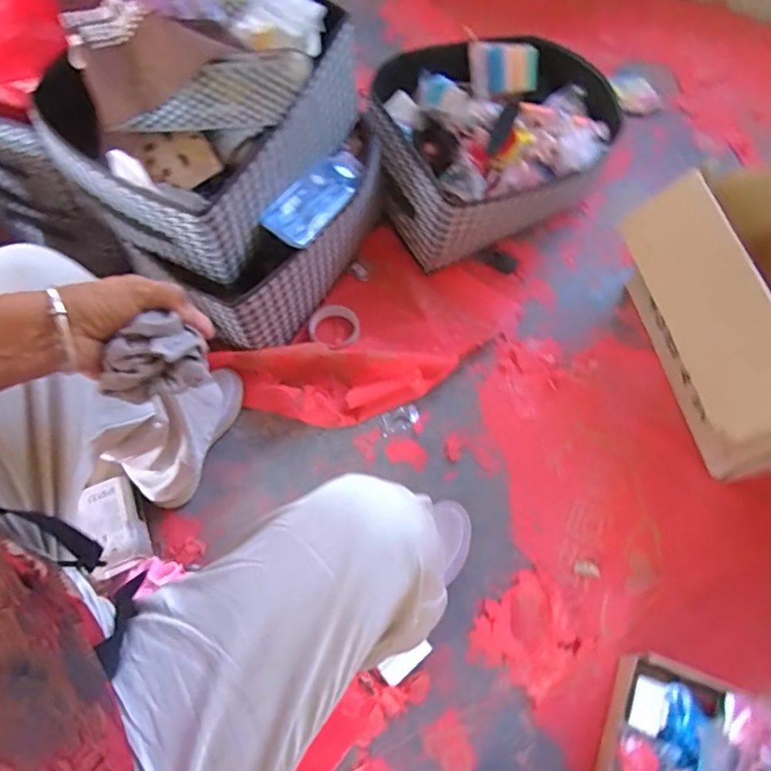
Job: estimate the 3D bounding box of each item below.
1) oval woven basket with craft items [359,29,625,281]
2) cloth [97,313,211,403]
[{"bbox_3d":[0.204,-0.453,1.010,0.443,0.197,0.377,-20,65,-10],"label":"oval woven basket with craft items"},{"bbox_3d":[-0.165,-0.013,0.390,0.039,0.054,0.072,41,70,18],"label":"cloth"}]

